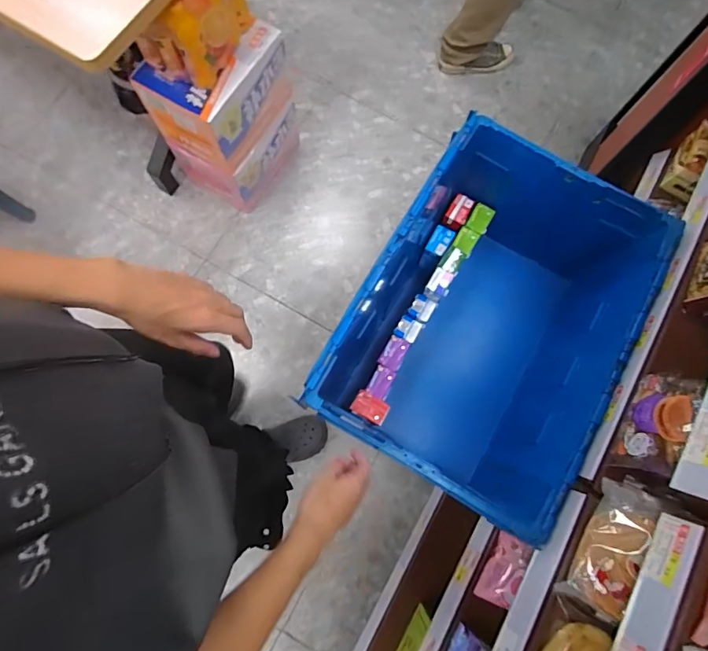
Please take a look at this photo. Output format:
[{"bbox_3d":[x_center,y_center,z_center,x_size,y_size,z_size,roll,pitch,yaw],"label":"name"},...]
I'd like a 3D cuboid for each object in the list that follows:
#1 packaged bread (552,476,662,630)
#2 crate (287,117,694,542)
[{"bbox_3d":[0.345,0.291,0.605,0.087,0.053,0.183,29,76,6],"label":"packaged bread"},{"bbox_3d":[0.236,0.012,0.875,0.417,0.339,0.573,29,76,6],"label":"crate"}]

